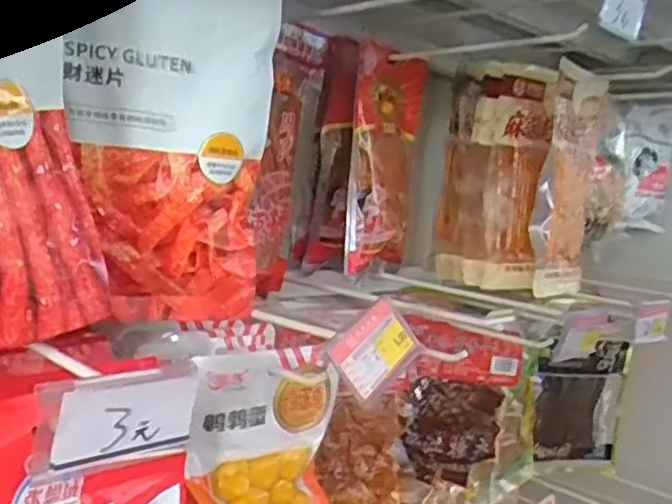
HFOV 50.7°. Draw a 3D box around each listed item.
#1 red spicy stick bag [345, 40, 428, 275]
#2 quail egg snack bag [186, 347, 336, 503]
[{"bbox_3d":[0.055,-0.104,0.795,0.055,0.225,0.144,9,8,13],"label":"red spicy stick bag"},{"bbox_3d":[-0.048,0.148,0.501,0.114,0.149,0.031,1,10,-37],"label":"quail egg snack bag"}]

